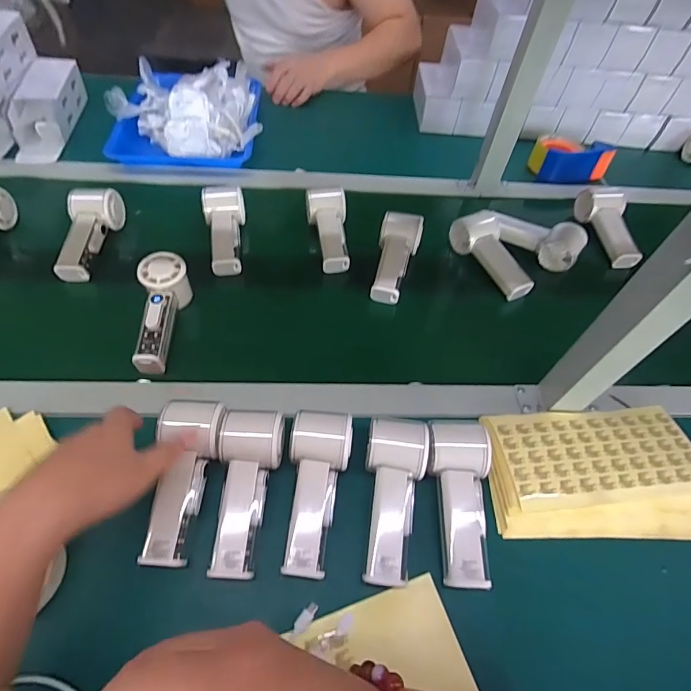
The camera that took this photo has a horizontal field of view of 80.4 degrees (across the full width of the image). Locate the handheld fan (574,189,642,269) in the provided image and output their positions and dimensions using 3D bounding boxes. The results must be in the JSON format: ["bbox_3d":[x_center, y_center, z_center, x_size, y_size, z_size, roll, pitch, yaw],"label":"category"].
[{"bbox_3d":[0.430,-0.197,0.673,0.054,0.049,0.150,6,55,0],"label":"handheld fan"}]

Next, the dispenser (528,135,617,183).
[{"bbox_3d":[0.434,-0.359,0.793,0.140,0.068,0.064,9,55,2],"label":"dispenser"}]

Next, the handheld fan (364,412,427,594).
[{"bbox_3d":[0.046,0.149,0.400,0.060,0.055,0.148,7,55,1],"label":"handheld fan"}]

